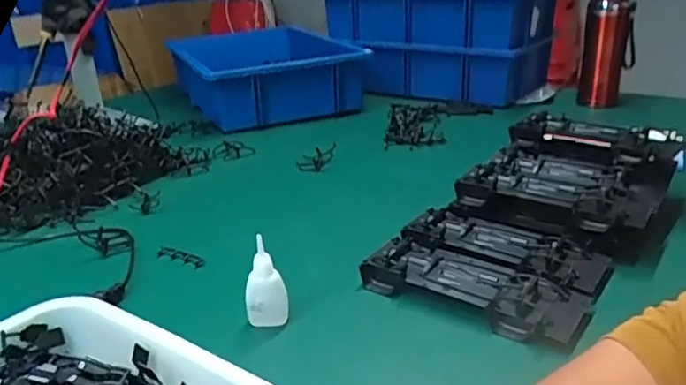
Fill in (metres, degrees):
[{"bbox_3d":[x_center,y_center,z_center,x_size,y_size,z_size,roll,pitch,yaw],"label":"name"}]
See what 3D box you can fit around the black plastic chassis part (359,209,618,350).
[{"bbox_3d":[0.157,0.052,0.585,0.193,0.021,0.081,13,27,32],"label":"black plastic chassis part"}]

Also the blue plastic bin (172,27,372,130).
[{"bbox_3d":[-0.175,-0.271,1.282,0.354,0.105,0.535,-10,24,-19],"label":"blue plastic bin"}]

